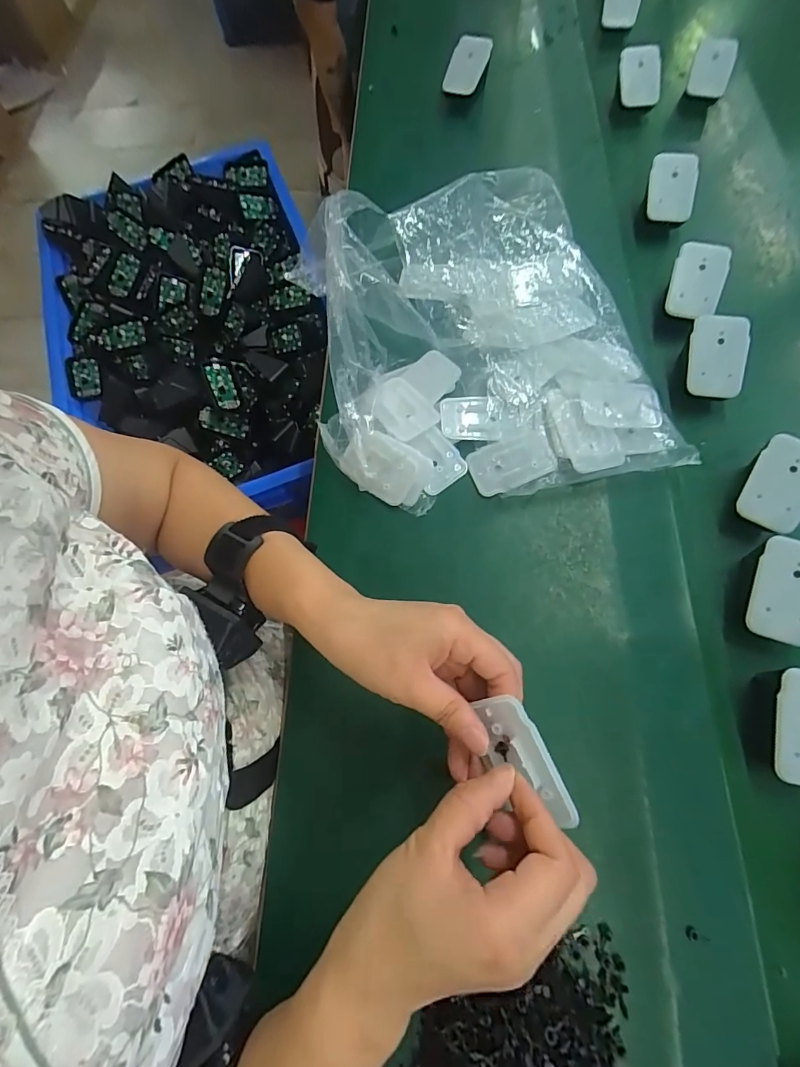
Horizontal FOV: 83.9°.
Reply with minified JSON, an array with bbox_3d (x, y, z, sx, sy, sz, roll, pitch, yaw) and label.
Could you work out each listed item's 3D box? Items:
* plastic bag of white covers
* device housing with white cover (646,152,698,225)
[{"bbox_3d":[0.058,-0.174,0.381,0.276,0.095,0.301,-13,72,1],"label":"plastic bag of white covers"},{"bbox_3d":[0.269,-0.338,0.438,0.049,0.010,0.058,3,108,-8],"label":"device housing with white cover"}]

